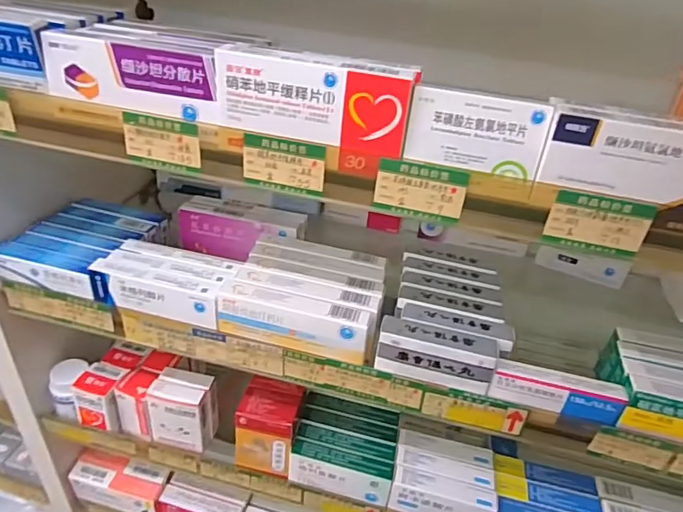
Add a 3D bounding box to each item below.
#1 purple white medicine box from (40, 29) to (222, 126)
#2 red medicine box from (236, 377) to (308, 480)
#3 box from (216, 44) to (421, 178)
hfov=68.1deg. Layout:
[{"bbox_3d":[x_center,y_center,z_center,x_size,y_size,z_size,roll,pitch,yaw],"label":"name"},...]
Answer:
[{"bbox_3d":[-0.146,-0.130,0.362,0.135,0.046,0.022,13,34,9],"label":"purple white medicine box"},{"bbox_3d":[-0.080,0.189,0.555,0.064,0.090,0.049,12,33,8],"label":"red medicine box"},{"bbox_3d":[-0.019,-0.098,0.339,0.129,0.068,0.018,11,33,6],"label":"box"}]

